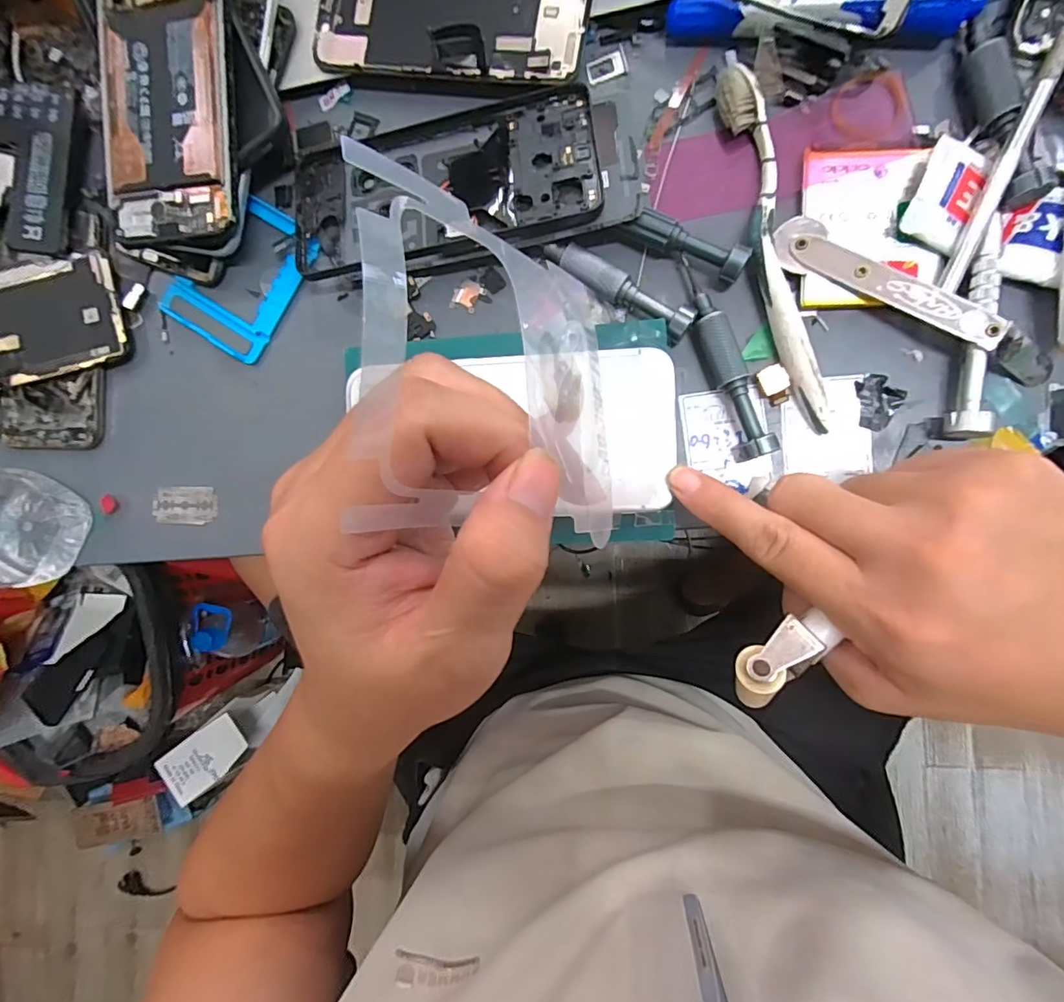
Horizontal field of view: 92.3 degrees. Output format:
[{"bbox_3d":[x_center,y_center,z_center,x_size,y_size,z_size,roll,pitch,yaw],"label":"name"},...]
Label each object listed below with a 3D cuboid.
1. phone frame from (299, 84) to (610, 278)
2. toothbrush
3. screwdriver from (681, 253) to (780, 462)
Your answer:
[{"bbox_3d":[-0.048,-0.168,0.269,0.161,0.009,0.077,-5,82,11],"label":"phone frame"},{"bbox_3d":[0.116,-0.121,0.244,0.021,0.009,0.176,-12,87,8],"label":"toothbrush"},{"bbox_3d":[0.093,-0.071,0.248,0.016,0.013,0.103,-20,86,7],"label":"screwdriver"}]

